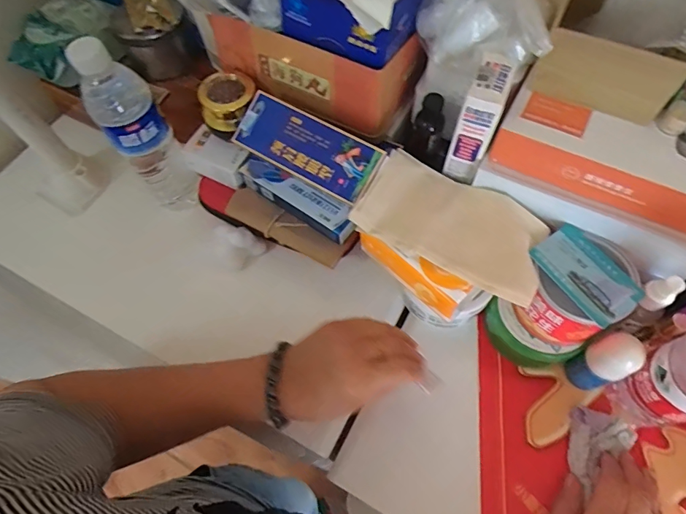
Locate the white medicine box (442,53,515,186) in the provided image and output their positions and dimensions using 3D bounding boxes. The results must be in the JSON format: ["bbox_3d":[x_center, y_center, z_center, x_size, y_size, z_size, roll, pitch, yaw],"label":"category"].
[{"bbox_3d":[0.120,-0.117,0.403,0.033,0.113,0.048,18,65,13],"label":"white medicine box"}]

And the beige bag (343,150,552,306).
[{"bbox_3d":[0.103,-0.035,0.404,0.166,0.023,0.091,28,68,17],"label":"beige bag"}]

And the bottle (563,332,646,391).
[{"bbox_3d":[0.245,0.101,0.419,0.030,0.092,0.036,-32,65,-12],"label":"bottle"}]

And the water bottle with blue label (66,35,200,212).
[{"bbox_3d":[-0.222,-0.132,0.492,0.061,0.234,0.074,-30,65,-12],"label":"water bottle with blue label"}]

